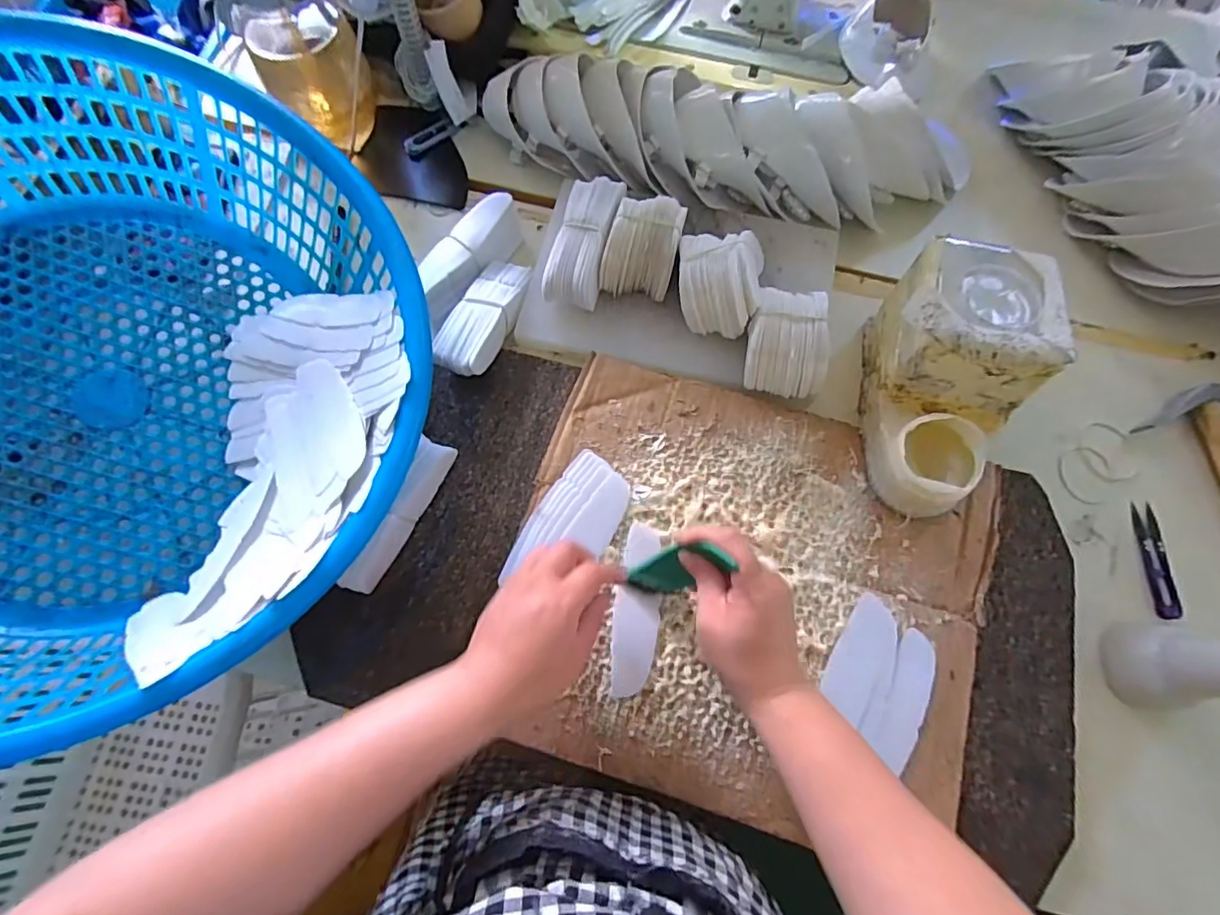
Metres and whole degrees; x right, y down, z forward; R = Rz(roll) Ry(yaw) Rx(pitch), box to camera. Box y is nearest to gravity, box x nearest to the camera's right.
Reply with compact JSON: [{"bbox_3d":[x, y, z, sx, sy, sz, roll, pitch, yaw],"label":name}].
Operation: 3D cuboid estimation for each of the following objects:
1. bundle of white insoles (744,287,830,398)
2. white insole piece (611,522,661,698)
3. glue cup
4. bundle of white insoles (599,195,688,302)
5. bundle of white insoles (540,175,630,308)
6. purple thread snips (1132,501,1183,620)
[{"bbox_3d":[0.159,-0.104,0.499,0.067,0.053,0.088,1,72,0],"label":"bundle of white insoles"},{"bbox_3d":[0.023,0.124,0.453,0.037,0.006,0.136,6,72,2],"label":"white insole piece"},{"bbox_3d":[0.269,0.007,0.459,0.079,0.058,0.077,0,72,0],"label":"glue cup"},{"bbox_3d":[0.033,-0.207,0.525,0.067,0.046,0.094,13,72,4],"label":"bundle of white insoles"},{"bbox_3d":[-0.024,-0.212,0.538,0.053,0.042,0.138,13,72,4],"label":"bundle of white insoles"},{"bbox_3d":[0.484,0.090,0.482,0.022,0.008,0.100,2,72,1],"label":"purple thread snips"}]

